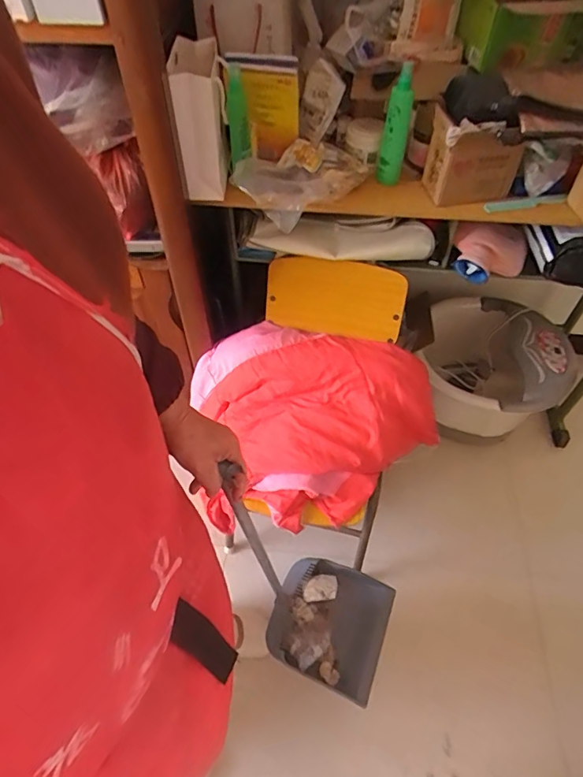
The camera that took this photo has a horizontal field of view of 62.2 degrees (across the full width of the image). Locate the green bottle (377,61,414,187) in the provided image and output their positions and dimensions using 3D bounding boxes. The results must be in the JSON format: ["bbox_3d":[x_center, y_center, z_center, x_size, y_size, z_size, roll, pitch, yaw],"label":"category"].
[{"bbox_3d":[0.184,-0.457,0.862,0.045,0.183,0.048,11,55,8],"label":"green bottle"}]

